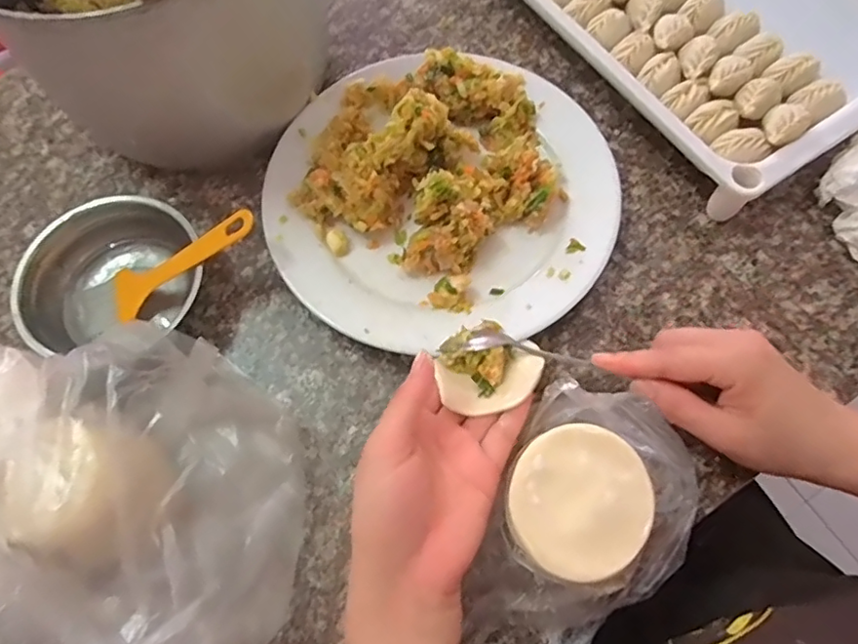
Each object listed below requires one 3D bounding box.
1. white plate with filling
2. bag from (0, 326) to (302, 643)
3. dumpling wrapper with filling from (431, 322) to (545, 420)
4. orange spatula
[{"bbox_3d":[0.006,-0.097,0.398,0.241,0.065,0.228,-1,67,2],"label":"white plate with filling"},{"bbox_3d":[-0.212,0.116,0.290,0.279,0.111,0.221,-35,70,-12],"label":"bag"},{"bbox_3d":[0.035,0.026,0.340,0.056,0.017,0.062,42,74,17],"label":"dumpling wrapper with filling"},{"bbox_3d":[-0.160,-0.041,0.374,0.112,0.013,0.037,-28,67,12],"label":"orange spatula"}]

